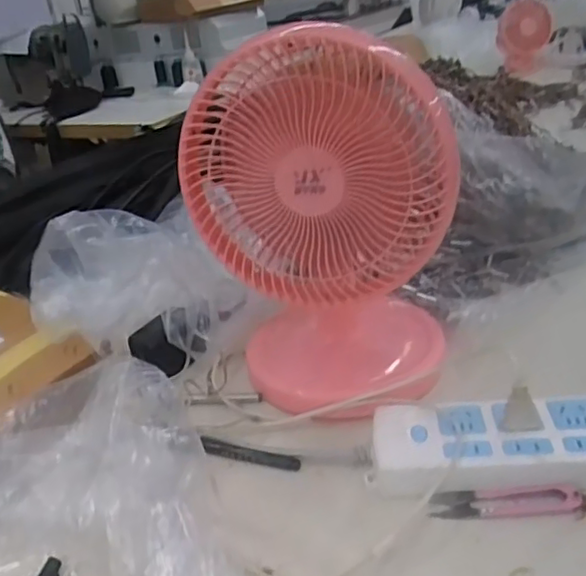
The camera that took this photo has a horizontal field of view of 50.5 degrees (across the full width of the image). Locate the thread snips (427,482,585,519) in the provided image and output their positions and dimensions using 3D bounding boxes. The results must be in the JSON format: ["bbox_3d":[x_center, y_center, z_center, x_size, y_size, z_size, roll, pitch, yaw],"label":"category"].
[{"bbox_3d":[0.148,0.148,0.434,0.100,0.009,0.023,-3,28,7],"label":"thread snips"}]

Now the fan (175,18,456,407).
[{"bbox_3d":[0.037,-0.055,0.531,0.204,0.291,0.160,8,33,24],"label":"fan"}]

